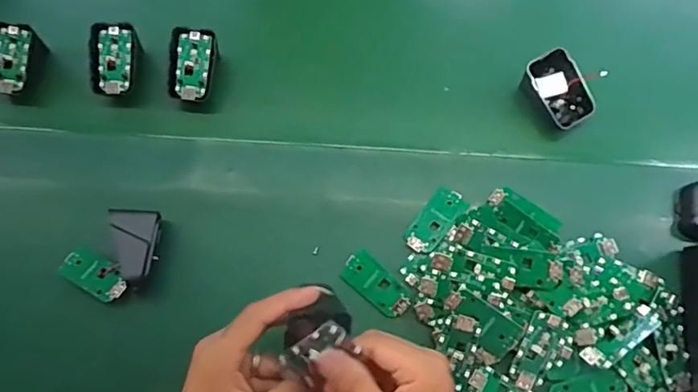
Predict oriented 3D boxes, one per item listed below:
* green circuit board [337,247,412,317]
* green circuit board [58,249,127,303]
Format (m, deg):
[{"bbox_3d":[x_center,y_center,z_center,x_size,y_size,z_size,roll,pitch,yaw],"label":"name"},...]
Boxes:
[{"bbox_3d":[0.023,0.076,0.455,0.062,0.008,0.030,39,76,13],"label":"green circuit board"},{"bbox_3d":[-0.222,0.069,0.462,0.067,0.011,0.031,19,72,21],"label":"green circuit board"}]

